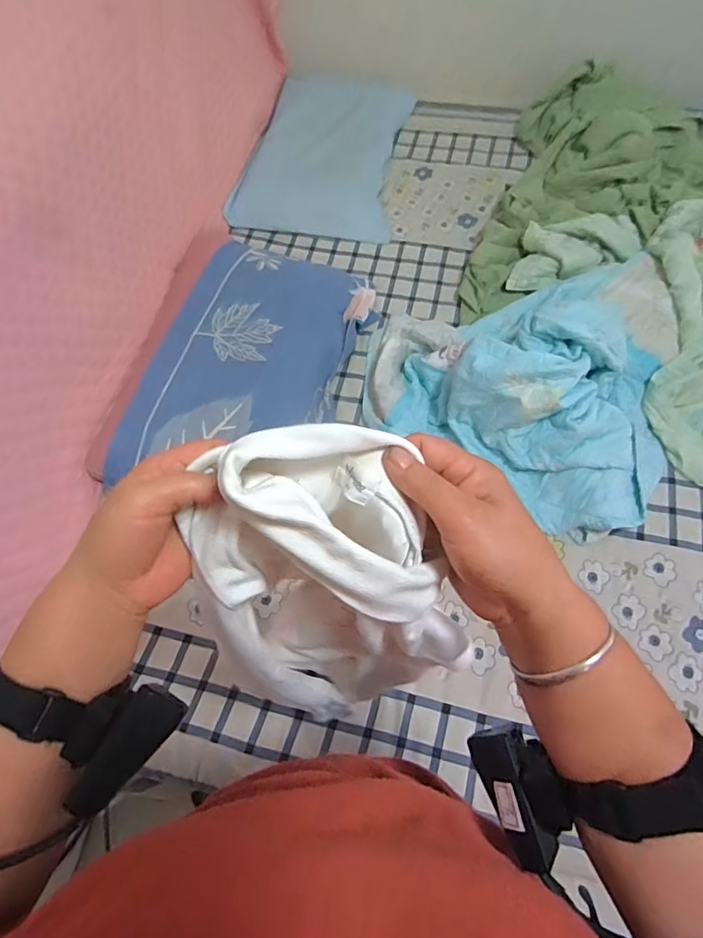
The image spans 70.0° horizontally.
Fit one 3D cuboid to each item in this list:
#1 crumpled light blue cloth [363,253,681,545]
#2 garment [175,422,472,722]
[{"bbox_3d":[0.335,-0.210,1.011,0.613,0.190,0.609,9,63,7],"label":"crumpled light blue cloth"},{"bbox_3d":[-0.023,0.096,0.366,0.153,0.263,0.156,0,69,0],"label":"garment"}]

